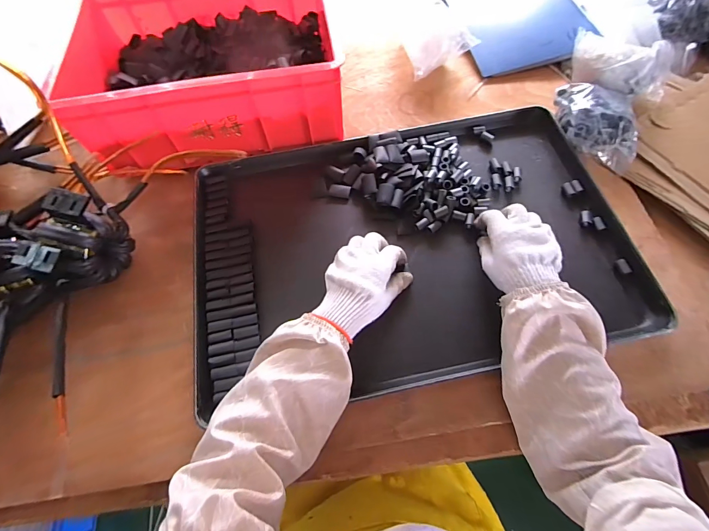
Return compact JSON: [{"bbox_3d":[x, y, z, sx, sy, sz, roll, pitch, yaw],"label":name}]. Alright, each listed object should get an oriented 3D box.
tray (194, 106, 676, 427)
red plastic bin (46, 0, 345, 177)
[{"bbox_3d":[0.073,-0.037,0.502,0.587,0.050,0.396,-11,63,-4],"label":"tray"},{"bbox_3d":[-0.230,-0.330,0.566,0.390,0.128,0.305,-14,65,-4],"label":"red plastic bin"}]

